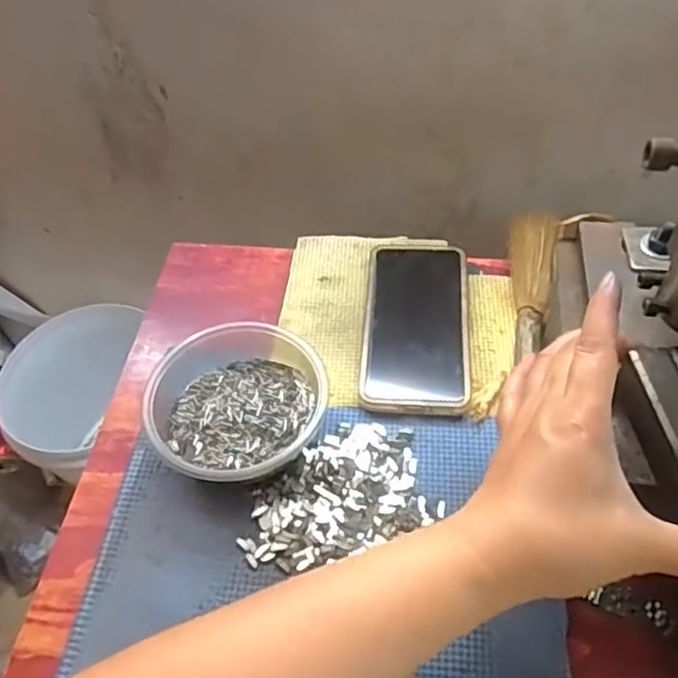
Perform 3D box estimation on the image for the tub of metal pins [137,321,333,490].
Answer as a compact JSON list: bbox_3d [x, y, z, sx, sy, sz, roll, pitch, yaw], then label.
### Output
[{"bbox_3d":[-0.069,0.038,0.427,0.109,0.041,0.113,-2,51,2],"label":"tub of metal pins"}]

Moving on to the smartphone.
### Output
[{"bbox_3d":[0.057,-0.017,0.478,0.075,0.016,0.153,3,52,6],"label":"smartphone"}]

